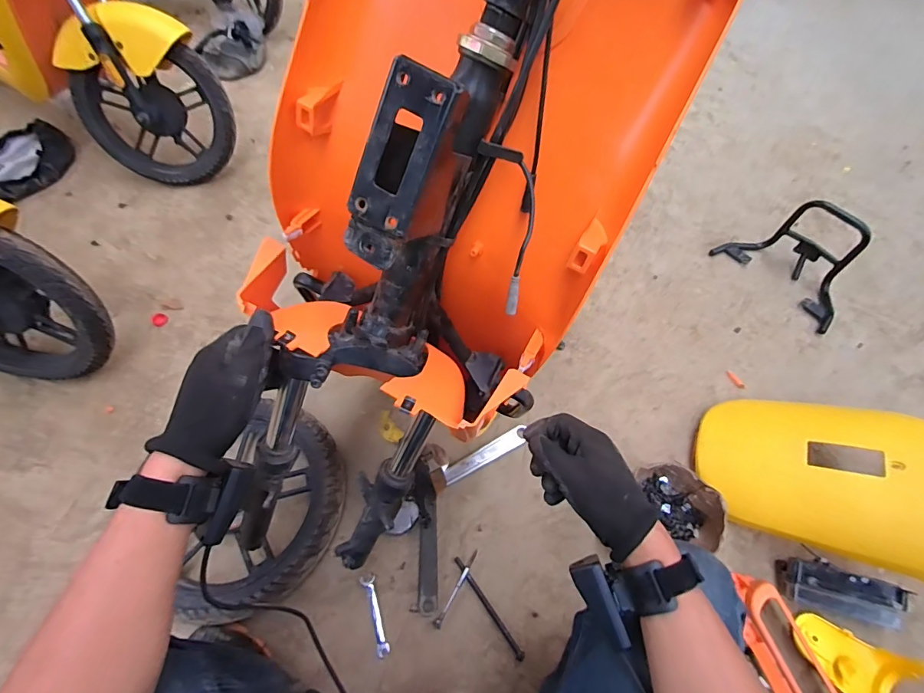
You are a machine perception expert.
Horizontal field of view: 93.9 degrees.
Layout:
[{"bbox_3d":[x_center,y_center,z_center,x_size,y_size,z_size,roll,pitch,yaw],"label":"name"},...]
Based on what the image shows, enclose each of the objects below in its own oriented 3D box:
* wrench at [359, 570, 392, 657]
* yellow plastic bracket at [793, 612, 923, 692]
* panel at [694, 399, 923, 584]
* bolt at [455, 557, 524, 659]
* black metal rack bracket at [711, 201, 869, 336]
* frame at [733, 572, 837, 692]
[{"bbox_3d":[-0.154,0.472,0.765,0.025,0.007,0.134,-17,63,-12],"label":"wrench"},{"bbox_3d":[0.655,0.524,0.717,0.158,0.083,0.113,36,65,17],"label":"yellow plastic bracket"},{"bbox_3d":[0.790,0.292,0.781,0.630,0.244,0.277,18,61,7],"label":"panel"},{"bbox_3d":[0.047,0.463,0.769,0.014,0.009,0.189,-31,66,-19],"label":"bolt"},{"bbox_3d":[0.897,-0.244,1.126,0.190,0.190,0.344,-33,67,-19],"label":"black metal rack bracket"},{"bbox_3d":[0.547,0.527,0.721,0.097,0.045,0.267,-14,62,-11],"label":"frame"}]

